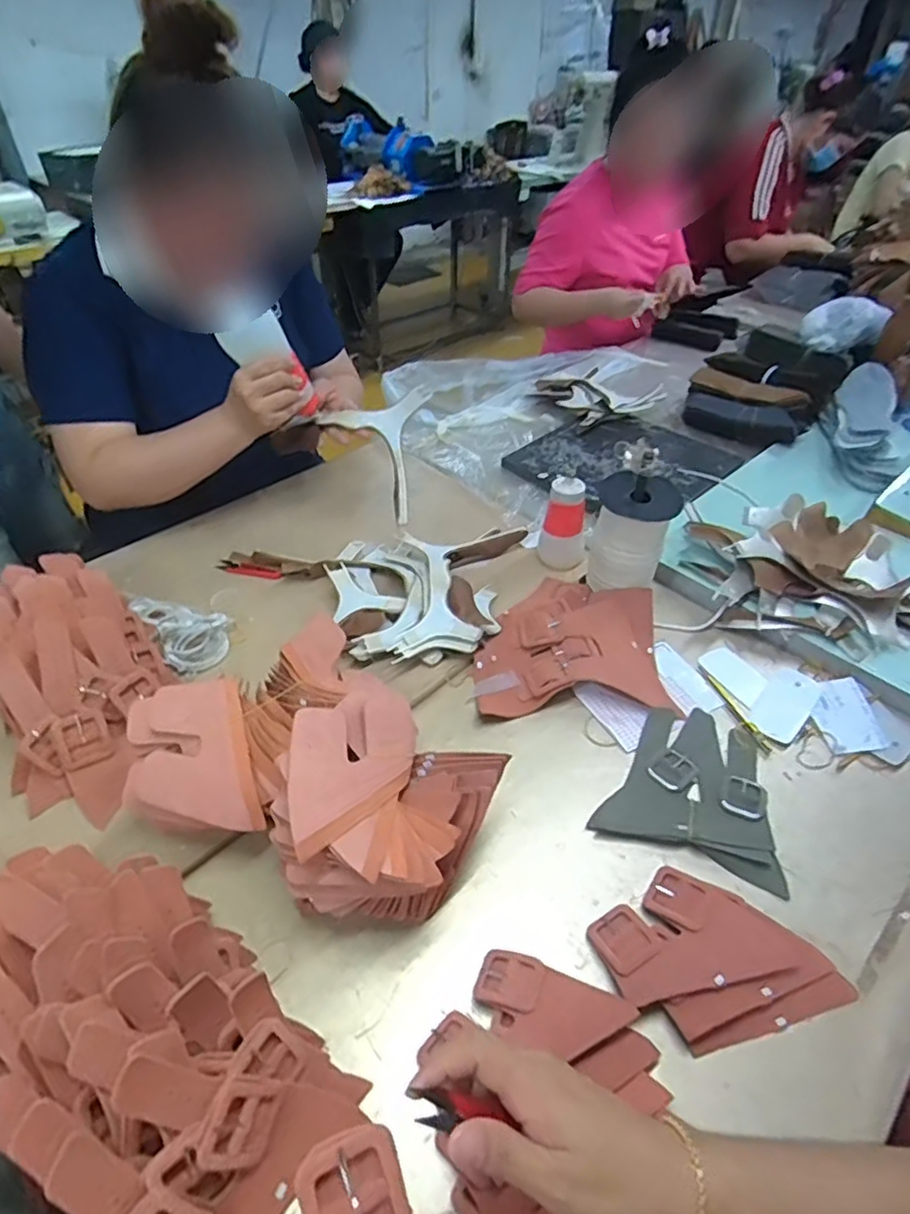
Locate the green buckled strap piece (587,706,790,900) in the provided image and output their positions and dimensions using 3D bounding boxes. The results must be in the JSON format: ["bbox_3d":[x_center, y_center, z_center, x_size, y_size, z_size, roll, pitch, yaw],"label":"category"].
[{"bbox_3d":[0.250,0.181,0.661,0.167,0.020,0.174,16,44,16],"label":"green buckled strap piece"}]

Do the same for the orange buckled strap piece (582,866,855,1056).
[{"bbox_3d":[0.216,0.290,0.540,0.179,0.031,0.128,-10,43,-11],"label":"orange buckled strap piece"}]

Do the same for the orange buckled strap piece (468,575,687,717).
[{"bbox_3d":[0.140,0.037,0.786,0.222,0.030,0.207,1,42,1],"label":"orange buckled strap piece"}]

